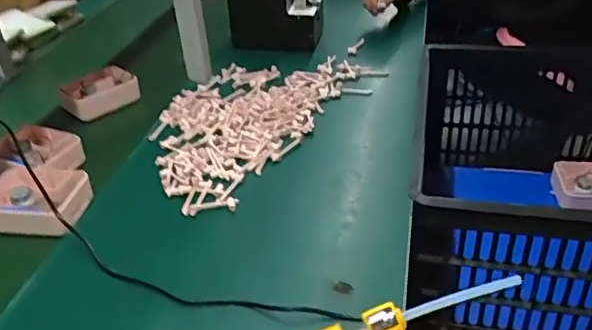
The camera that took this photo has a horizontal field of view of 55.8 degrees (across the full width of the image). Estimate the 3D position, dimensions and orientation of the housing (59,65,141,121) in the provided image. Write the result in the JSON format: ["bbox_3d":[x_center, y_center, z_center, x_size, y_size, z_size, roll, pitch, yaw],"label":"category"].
[{"bbox_3d":[-0.362,-0.140,1.048,0.134,0.045,0.092,-28,42,-30],"label":"housing"}]

